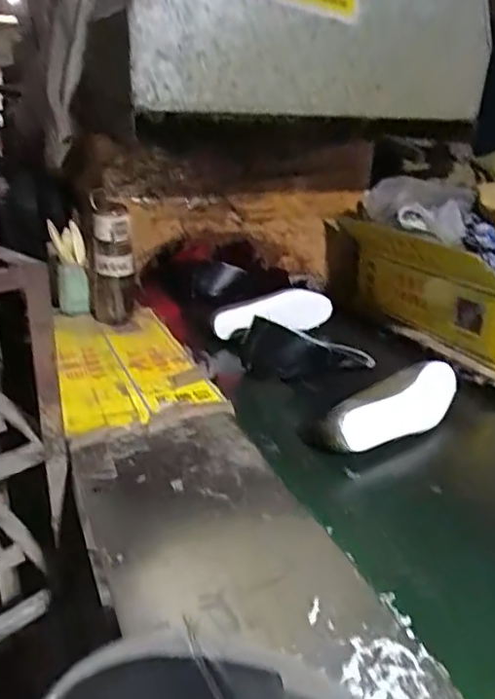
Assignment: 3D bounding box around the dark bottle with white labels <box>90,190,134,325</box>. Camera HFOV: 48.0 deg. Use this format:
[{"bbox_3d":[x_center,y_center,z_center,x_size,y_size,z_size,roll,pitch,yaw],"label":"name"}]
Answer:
[{"bbox_3d":[-0.259,-0.163,1.051,0.079,0.238,0.088,-5,23,-14],"label":"dark bottle with white labels"}]

